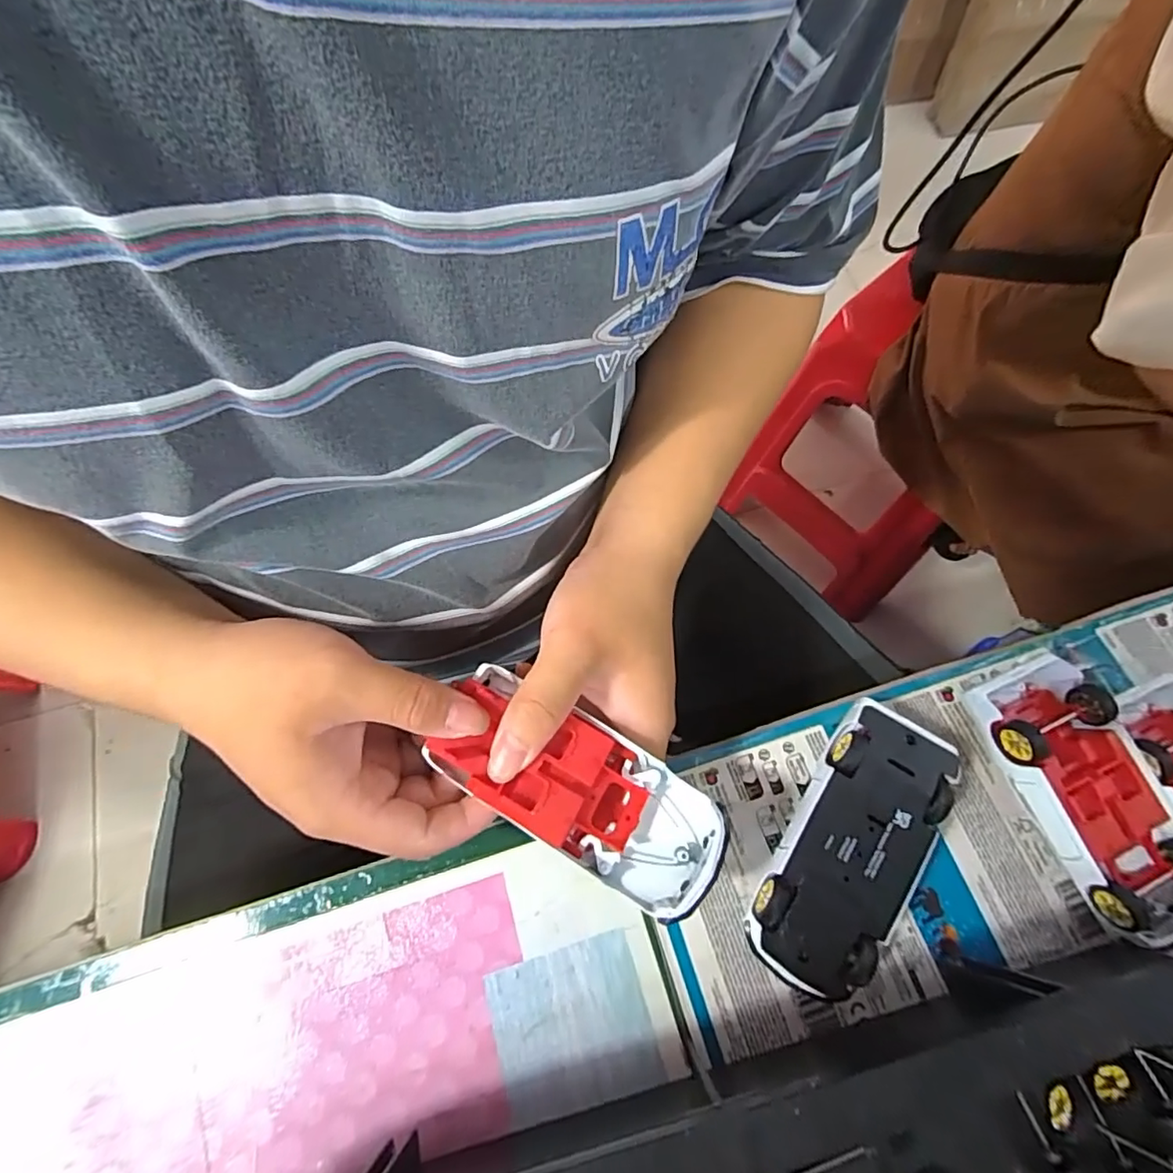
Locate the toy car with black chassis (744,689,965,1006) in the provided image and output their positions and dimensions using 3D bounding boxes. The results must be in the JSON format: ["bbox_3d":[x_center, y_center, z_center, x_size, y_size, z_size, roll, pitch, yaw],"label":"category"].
[{"bbox_3d":[0.124,0.122,0.269,0.052,0.044,0.125,31,74,10],"label":"toy car with black chassis"}]

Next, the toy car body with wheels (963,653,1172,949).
[{"bbox_3d":[0.244,0.102,0.278,0.059,0.039,0.130,-21,68,-9],"label":"toy car body with wheels"}]

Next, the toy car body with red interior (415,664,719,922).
[{"bbox_3d":[-0.005,0.086,0.245,0.125,0.028,0.053,29,68,5],"label":"toy car body with red interior"}]

